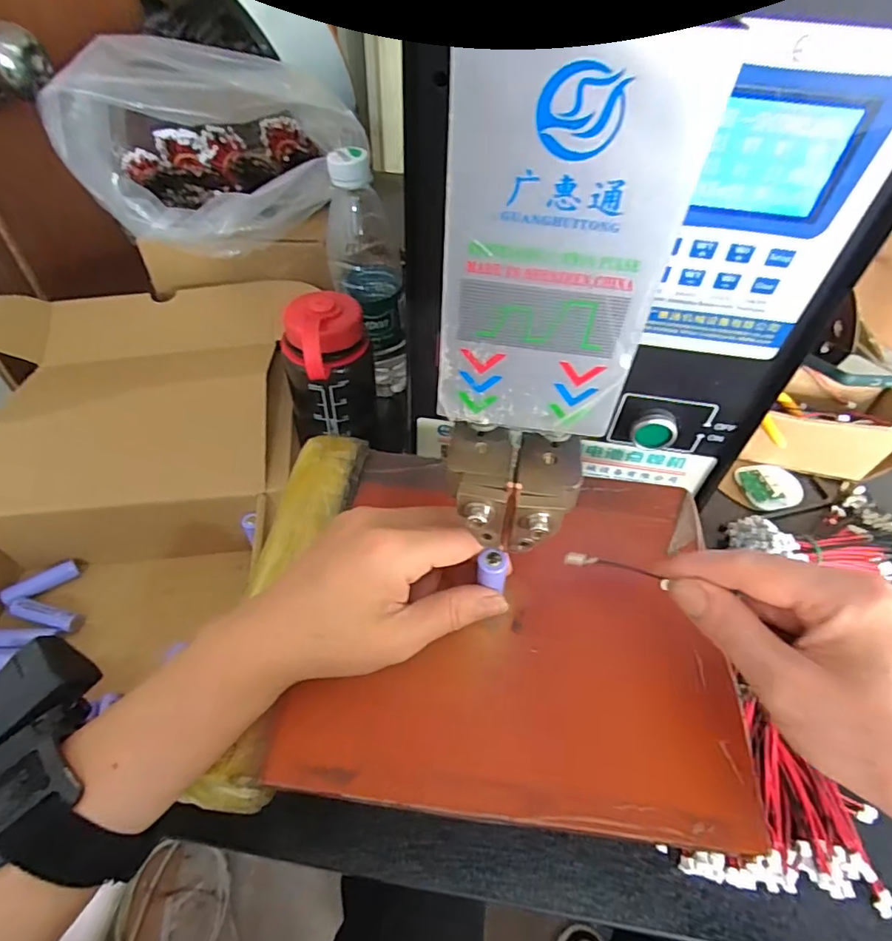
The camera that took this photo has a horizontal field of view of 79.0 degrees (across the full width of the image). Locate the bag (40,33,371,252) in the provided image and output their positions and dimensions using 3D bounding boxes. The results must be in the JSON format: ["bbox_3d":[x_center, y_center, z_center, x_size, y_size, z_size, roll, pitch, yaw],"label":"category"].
[{"bbox_3d":[-0.219,-0.295,0.468,0.199,0.119,0.199,-24,53,-23],"label":"bag"}]

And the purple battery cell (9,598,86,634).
[{"bbox_3d":[-0.286,0.103,0.384,0.050,0.015,0.016,10,48,6],"label":"purple battery cell"}]

